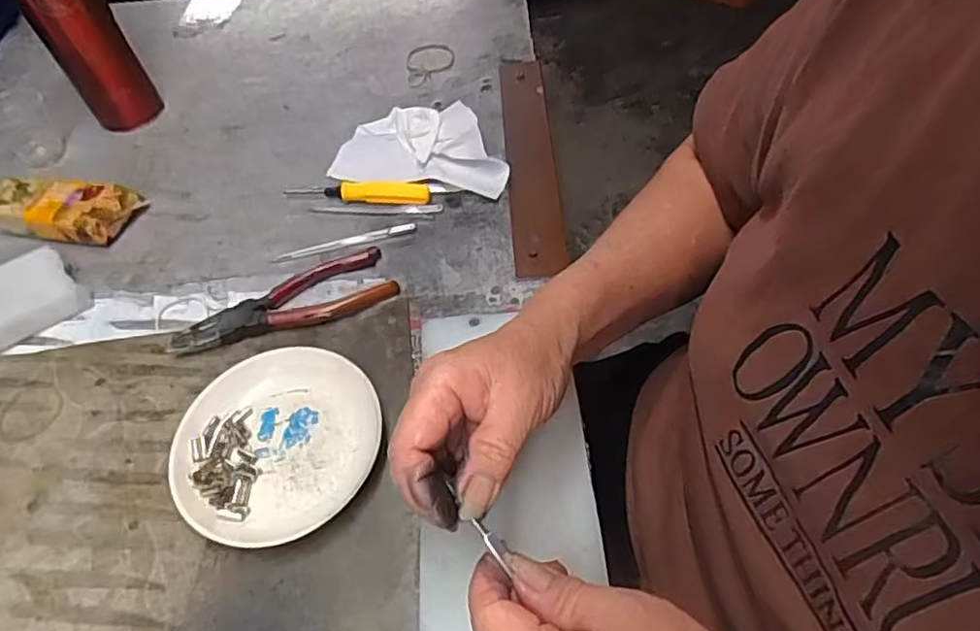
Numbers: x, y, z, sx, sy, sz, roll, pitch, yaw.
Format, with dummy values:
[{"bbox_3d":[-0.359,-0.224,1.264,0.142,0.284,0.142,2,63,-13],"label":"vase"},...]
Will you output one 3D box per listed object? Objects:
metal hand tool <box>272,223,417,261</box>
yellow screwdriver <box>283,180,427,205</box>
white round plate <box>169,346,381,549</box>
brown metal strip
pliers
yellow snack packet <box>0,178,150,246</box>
[{"bbox_3d":[-0.110,-0.056,0.483,0.107,0.004,0.008,-14,53,-5],"label":"metal hand tool"},{"bbox_3d":[-0.106,-0.098,0.508,0.118,0.013,0.016,4,54,8],"label":"yellow screwdriver"},{"bbox_3d":[-0.125,0.075,0.380,0.111,0.022,0.120,-2,53,3],"label":"white round plate"},{"bbox_3d":[0.032,-0.132,0.523,0.038,0.009,0.254,-4,53,2],"label":"brown metal strip"},{"bbox_3d":[-0.140,-0.005,0.442,0.146,0.014,0.048,-25,55,-13],"label":"pliers"},{"bbox_3d":[-0.341,-0.085,0.513,0.107,0.033,0.053,9,55,11],"label":"yellow snack packet"}]

